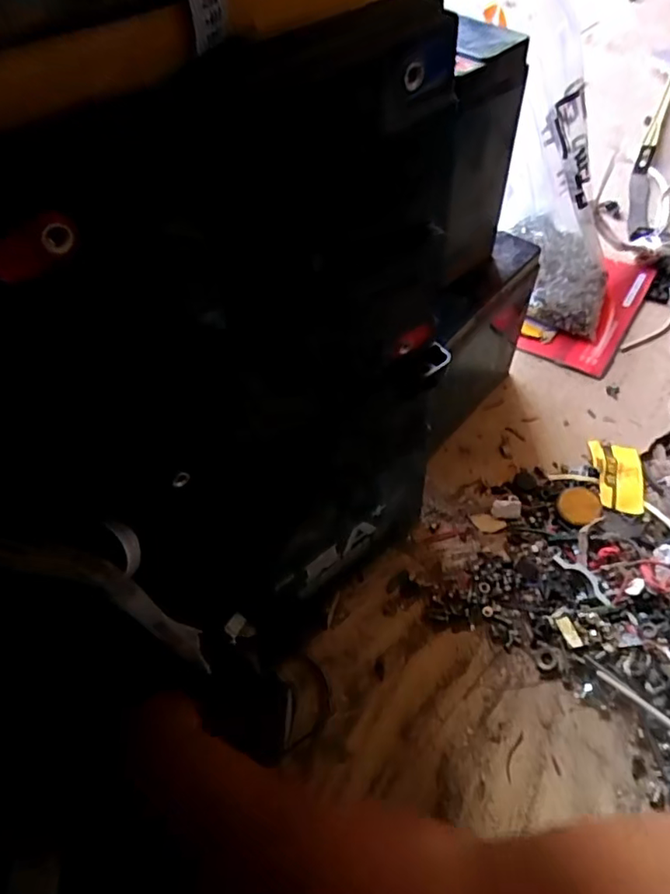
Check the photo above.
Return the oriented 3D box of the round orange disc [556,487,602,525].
[{"bbox_3d":[0.230,0.053,0.521,0.040,0.007,0.037,-7,49,8],"label":"round orange disc"}]

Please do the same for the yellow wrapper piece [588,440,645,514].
[{"bbox_3d":[0.279,0.026,0.551,0.048,0.019,0.089,9,57,11],"label":"yellow wrapper piece"}]

